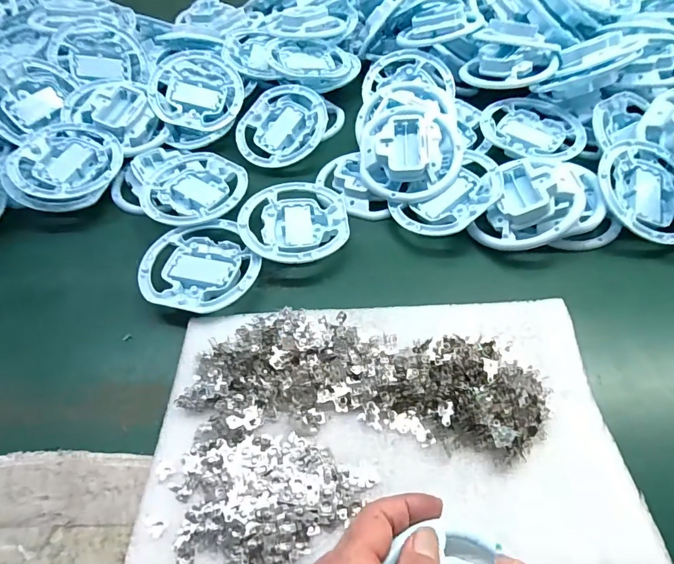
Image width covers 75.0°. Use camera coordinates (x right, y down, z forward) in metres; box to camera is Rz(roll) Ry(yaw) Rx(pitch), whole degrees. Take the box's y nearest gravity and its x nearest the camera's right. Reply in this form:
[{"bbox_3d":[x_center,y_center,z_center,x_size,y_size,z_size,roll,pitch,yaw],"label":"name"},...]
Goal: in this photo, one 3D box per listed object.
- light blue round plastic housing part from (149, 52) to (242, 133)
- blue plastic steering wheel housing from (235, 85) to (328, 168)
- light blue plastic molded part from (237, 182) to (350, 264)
[{"bbox_3d":[-0.165,-0.225,0.517,0.102,0.013,0.103,2,77,-7],"label":"light blue round plastic housing part"},{"bbox_3d":[-0.063,-0.177,0.501,0.103,0.028,0.104,-24,66,-1],"label":"blue plastic steering wheel housing"},{"bbox_3d":[-0.040,-0.057,0.414,0.100,0.024,0.103,-2,54,3],"label":"light blue plastic molded part"}]

